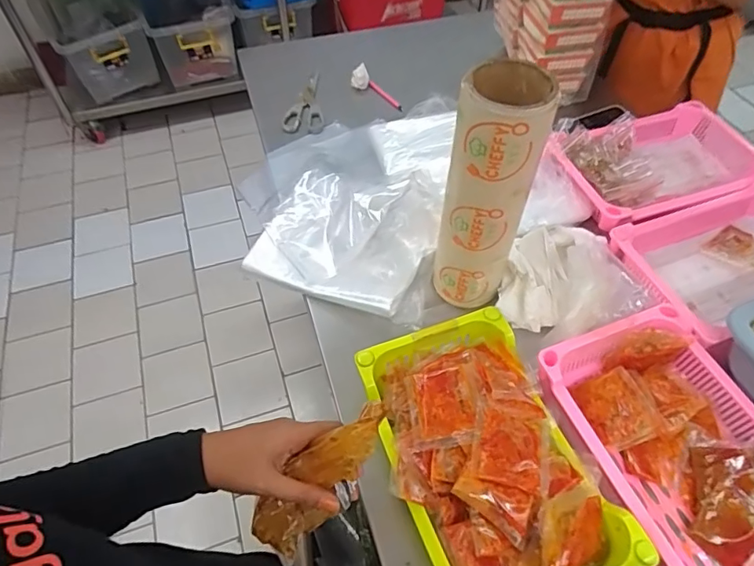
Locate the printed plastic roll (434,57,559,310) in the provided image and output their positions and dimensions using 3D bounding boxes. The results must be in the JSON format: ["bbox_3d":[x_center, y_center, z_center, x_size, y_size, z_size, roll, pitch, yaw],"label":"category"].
[{"bbox_3d":[0.129,-0.102,0.575,0.084,0.274,0.091,21,57,15],"label":"printed plastic roll"}]

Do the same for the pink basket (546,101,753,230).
[{"bbox_3d":[0.457,-0.187,0.799,0.328,0.069,0.183,-15,55,-11],"label":"pink basket"}]

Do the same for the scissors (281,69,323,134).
[{"bbox_3d":[-0.129,-0.335,0.927,0.067,0.015,0.153,2,54,2],"label":"scissors"}]

